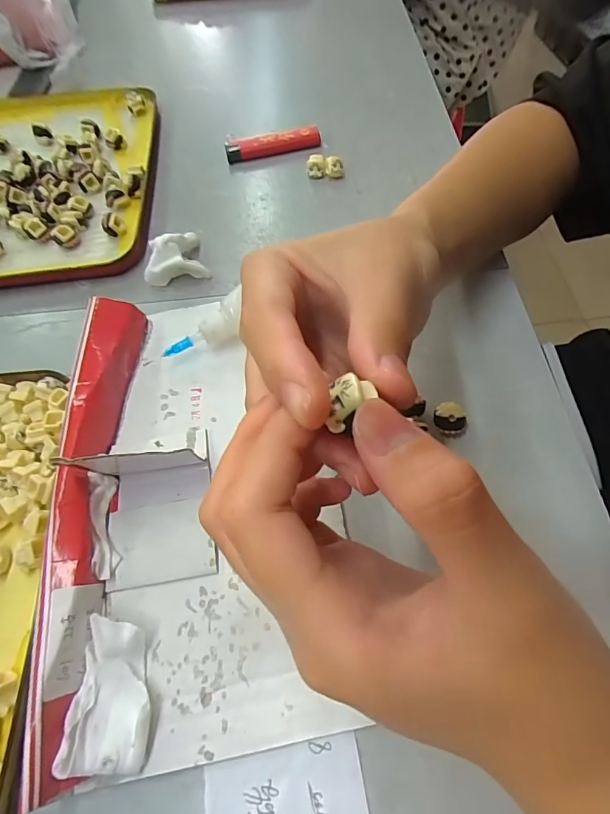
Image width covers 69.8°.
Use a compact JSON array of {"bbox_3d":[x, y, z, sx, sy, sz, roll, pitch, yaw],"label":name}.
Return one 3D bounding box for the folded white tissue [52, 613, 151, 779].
[{"bbox_3d":[-0.077,0.115,0.176,0.031,0.018,0.052,-3,61,4],"label":"folded white tissue"}]

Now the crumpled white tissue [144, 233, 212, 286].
[{"bbox_3d":[-0.091,-0.103,0.297,0.041,0.027,0.034,-22,62,-7],"label":"crumpled white tissue"}]

